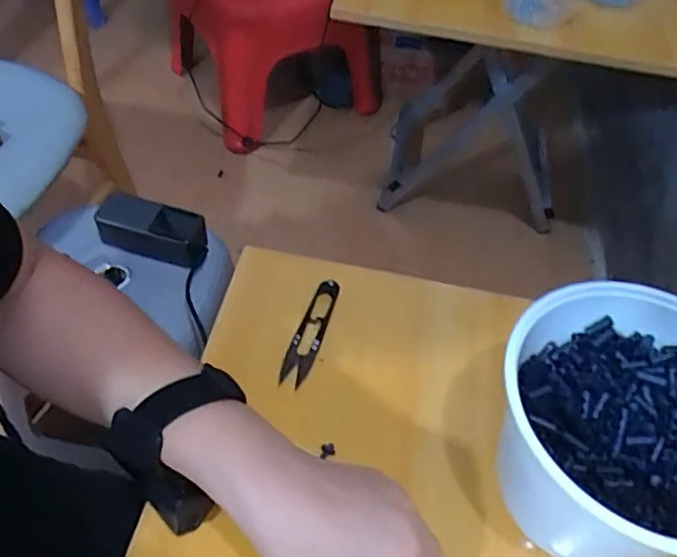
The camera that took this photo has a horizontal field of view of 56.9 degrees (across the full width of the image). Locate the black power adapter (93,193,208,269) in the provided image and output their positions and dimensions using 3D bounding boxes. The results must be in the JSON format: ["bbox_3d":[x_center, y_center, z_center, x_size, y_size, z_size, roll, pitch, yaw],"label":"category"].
[{"bbox_3d":[-0.234,-0.061,0.791,0.140,0.050,0.056,13,49,7],"label":"black power adapter"}]

